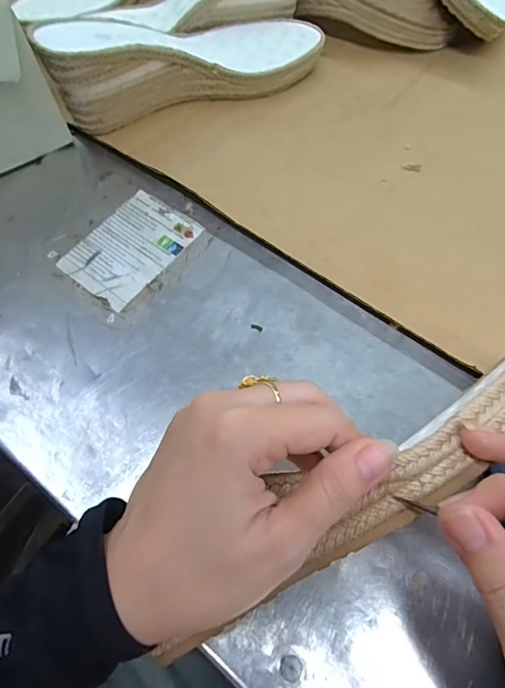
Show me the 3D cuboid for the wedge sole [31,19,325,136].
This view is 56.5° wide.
[{"bbox_3d":[-0.056,-0.249,0.419,0.257,0.071,0.085,-24,63,-25],"label":"wedge sole"}]

